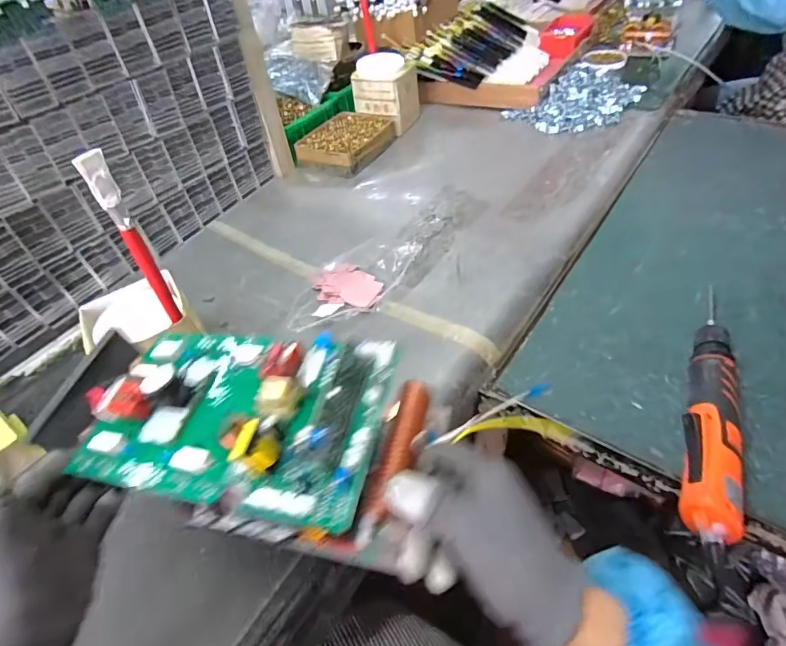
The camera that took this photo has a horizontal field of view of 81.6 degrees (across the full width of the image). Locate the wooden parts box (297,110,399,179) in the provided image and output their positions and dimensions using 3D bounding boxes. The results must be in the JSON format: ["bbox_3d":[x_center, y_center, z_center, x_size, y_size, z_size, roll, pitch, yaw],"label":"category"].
[{"bbox_3d":[-0.095,-0.381,0.957,0.162,0.036,0.205,16,51,20],"label":"wooden parts box"}]

